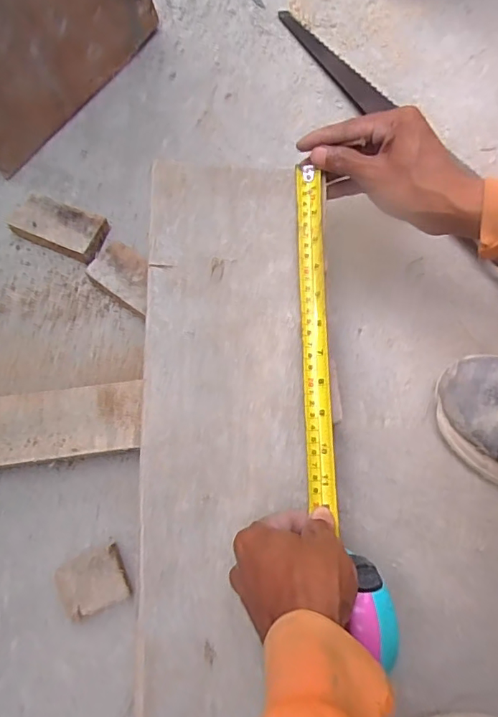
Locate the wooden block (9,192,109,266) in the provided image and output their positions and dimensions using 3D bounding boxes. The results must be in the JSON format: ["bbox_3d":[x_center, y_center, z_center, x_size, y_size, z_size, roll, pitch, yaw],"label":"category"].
[{"bbox_3d":[-0.195,-0.135,0.503,0.091,0.022,0.048,20,74,5],"label":"wooden block"}]

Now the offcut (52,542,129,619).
[{"bbox_3d":[-0.129,0.185,0.408,0.053,0.022,0.044,-23,75,-8],"label":"offcut"}]

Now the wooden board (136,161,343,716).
[{"bbox_3d":[-0.025,0.097,0.392,0.134,0.025,0.535,4,80,0],"label":"wooden board"}]

